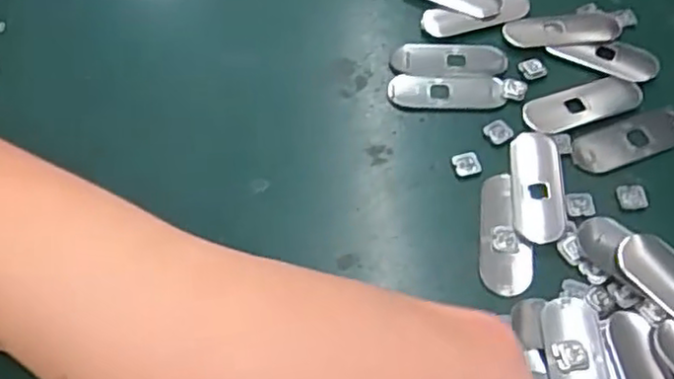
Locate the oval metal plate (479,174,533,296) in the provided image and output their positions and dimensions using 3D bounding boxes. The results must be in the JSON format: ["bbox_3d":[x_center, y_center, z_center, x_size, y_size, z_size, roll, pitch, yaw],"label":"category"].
[{"bbox_3d":[0.063,0.016,0.255,0.019,0.004,0.049,5,58,6],"label":"oval metal plate"}]

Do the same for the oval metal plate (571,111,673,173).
[{"bbox_3d":[0.118,-0.019,0.275,0.049,0.004,0.017,-18,59,-8],"label":"oval metal plate"}]

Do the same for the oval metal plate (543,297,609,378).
[{"bbox_3d":[0.079,0.059,0.224,0.018,0.004,0.049,-1,58,2],"label":"oval metal plate"}]

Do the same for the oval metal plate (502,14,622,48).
[{"bbox_3d":[0.101,-0.071,0.305,0.051,0.004,0.018,-5,58,0],"label":"oval metal plate"}]

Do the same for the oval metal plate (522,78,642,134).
[{"bbox_3d":[0.101,-0.035,0.282,0.050,0.004,0.016,-15,58,-7],"label":"oval metal plate"}]

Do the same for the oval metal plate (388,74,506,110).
[{"bbox_3d":[0.047,-0.042,0.293,0.048,0.004,0.017,2,58,4],"label":"oval metal plate"}]

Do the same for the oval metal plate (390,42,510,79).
[{"bbox_3d":[0.049,-0.058,0.301,0.049,0.004,0.019,3,58,5],"label":"oval metal plate"}]

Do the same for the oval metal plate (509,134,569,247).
[{"bbox_3d":[0.078,-0.002,0.264,0.019,0.004,0.048,3,58,5],"label":"oval metal plate"}]

